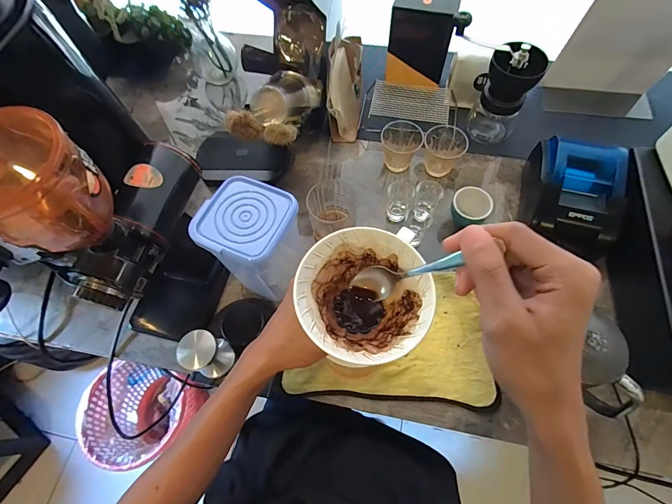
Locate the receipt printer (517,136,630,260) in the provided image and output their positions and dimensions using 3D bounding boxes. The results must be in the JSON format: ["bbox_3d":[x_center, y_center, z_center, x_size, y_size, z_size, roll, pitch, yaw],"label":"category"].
[{"bbox_3d":[0.391,-0.093,0.562,0.140,0.094,0.166,15,67,9],"label":"receipt printer"}]

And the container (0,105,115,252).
[{"bbox_3d":[-0.265,-0.053,0.308,0.098,0.116,0.101,28,69,14],"label":"container"}]

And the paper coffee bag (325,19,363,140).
[{"bbox_3d":[0.016,-0.317,0.676,0.065,0.193,0.068,3,23,4],"label":"paper coffee bag"}]

